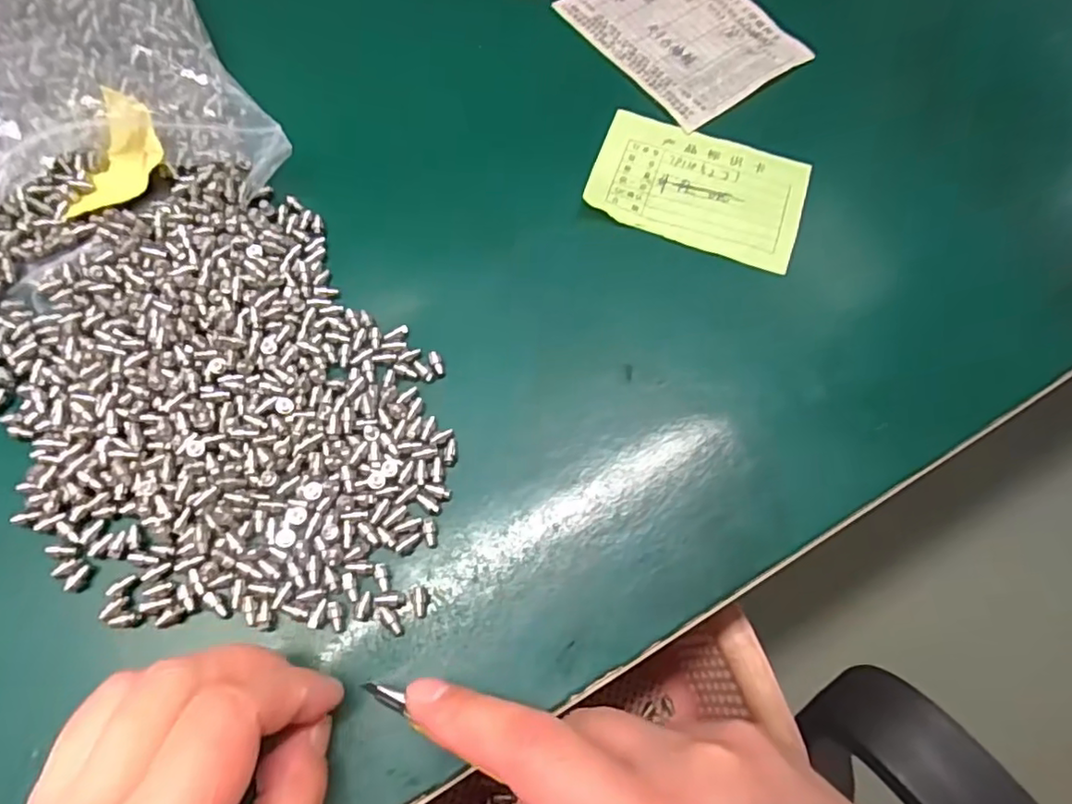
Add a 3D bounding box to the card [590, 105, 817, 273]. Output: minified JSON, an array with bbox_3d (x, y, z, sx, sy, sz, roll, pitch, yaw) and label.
[{"bbox_3d":[0.076,-0.101,0.292,0.095,0.005,0.066,19,69,7],"label":"card"}]

